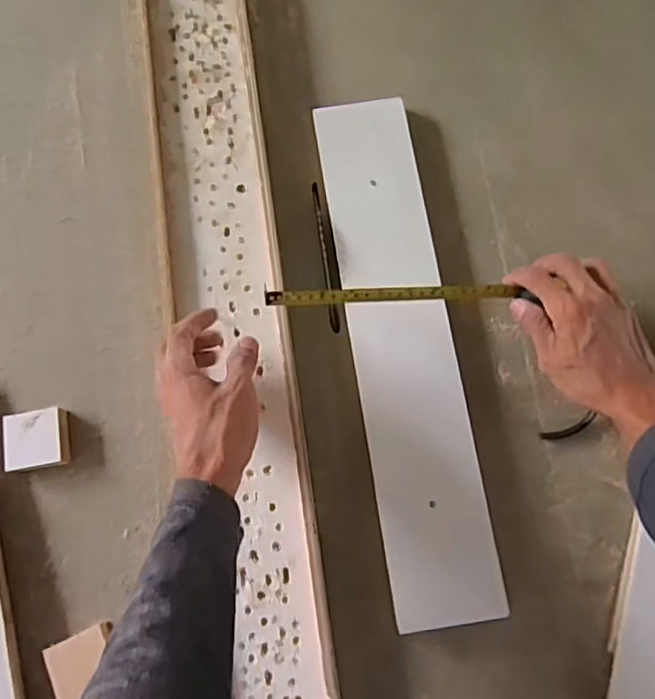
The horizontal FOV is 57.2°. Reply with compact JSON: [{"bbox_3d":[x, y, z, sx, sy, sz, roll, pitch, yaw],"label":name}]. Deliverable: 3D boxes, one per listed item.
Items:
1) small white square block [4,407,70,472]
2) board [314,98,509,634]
[{"bbox_3d":[-0.268,0.083,0.553,0.055,0.017,0.052,-7,77,-1],"label":"small white square block"},{"bbox_3d":[0.070,-0.008,0.566,0.093,0.022,0.492,-9,77,-1],"label":"board"}]

